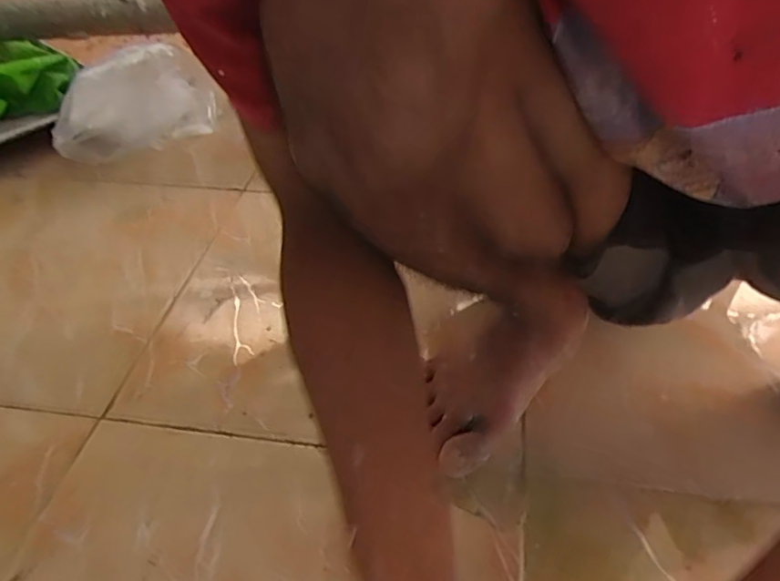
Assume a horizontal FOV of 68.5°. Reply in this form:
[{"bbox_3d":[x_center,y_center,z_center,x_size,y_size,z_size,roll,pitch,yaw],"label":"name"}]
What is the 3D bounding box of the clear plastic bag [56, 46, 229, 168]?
[{"bbox_3d":[-0.379,-0.277,0.874,0.076,0.147,0.257,27,51,28],"label":"clear plastic bag"}]

